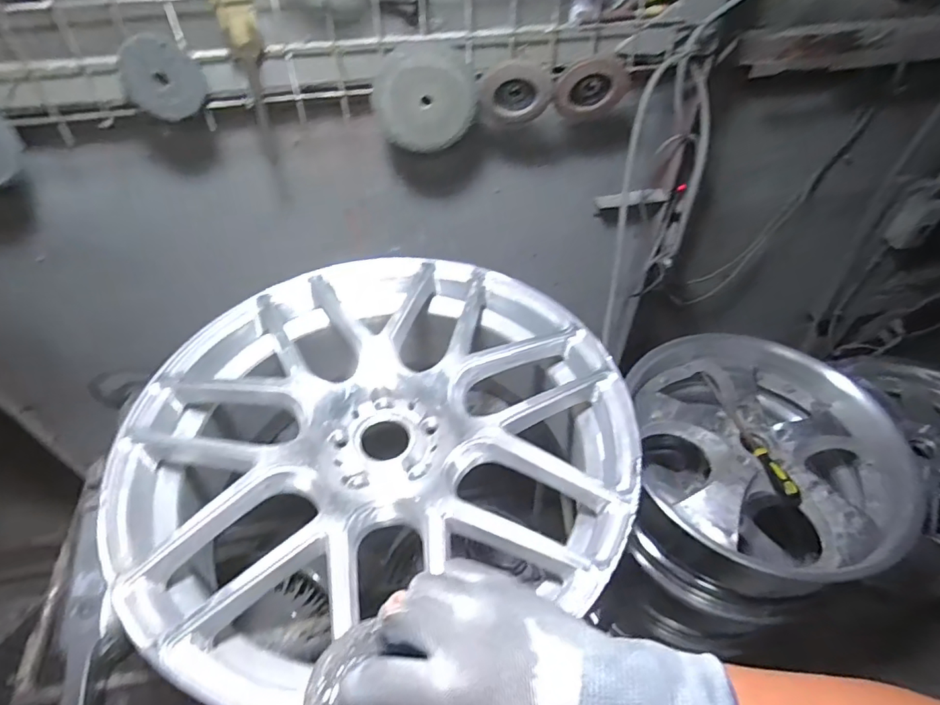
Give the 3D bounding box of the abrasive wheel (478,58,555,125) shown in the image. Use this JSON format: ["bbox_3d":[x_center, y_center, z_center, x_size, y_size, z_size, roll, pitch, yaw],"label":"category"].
[{"bbox_3d":[0.059,-0.335,0.665,0.088,0.069,0.026,-1,46,1],"label":"abrasive wheel"}]

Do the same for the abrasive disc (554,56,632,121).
[{"bbox_3d":[0.160,-0.345,0.683,0.089,0.074,0.031,3,46,5],"label":"abrasive disc"}]

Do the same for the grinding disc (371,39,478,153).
[{"bbox_3d":[-0.055,-0.319,0.652,0.125,0.122,0.012,-9,47,-7],"label":"grinding disc"}]

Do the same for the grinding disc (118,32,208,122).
[{"bbox_3d":[-0.343,-0.306,0.576,0.082,0.083,0.009,-13,47,-10],"label":"grinding disc"}]

